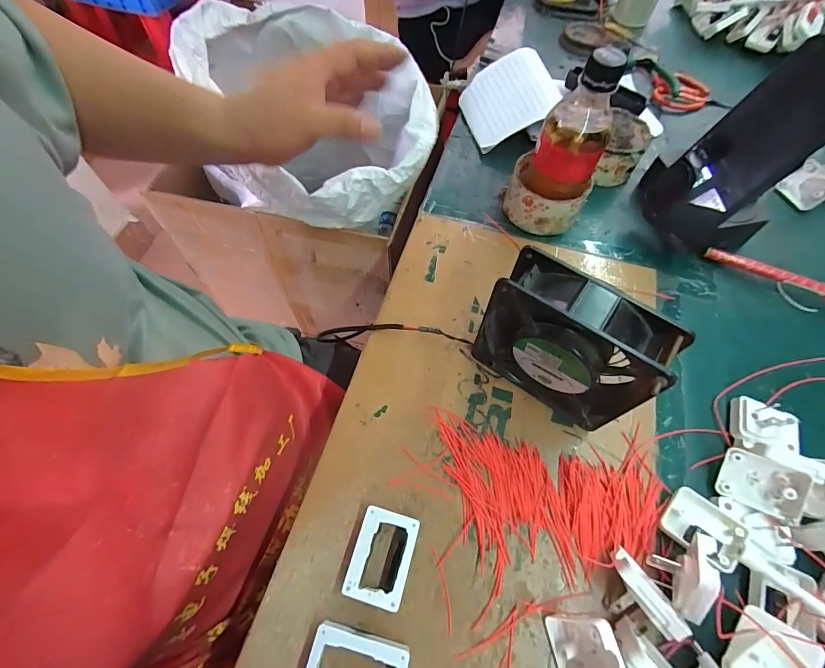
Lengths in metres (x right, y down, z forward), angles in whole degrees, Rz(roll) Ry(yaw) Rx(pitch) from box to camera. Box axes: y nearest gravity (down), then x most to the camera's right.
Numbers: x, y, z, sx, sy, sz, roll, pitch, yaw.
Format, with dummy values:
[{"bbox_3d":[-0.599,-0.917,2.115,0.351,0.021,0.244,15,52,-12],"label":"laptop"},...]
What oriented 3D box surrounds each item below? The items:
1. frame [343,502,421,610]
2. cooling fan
[{"bbox_3d":[-0.021,0.157,0.268,0.040,0.016,0.056,14,63,7],"label":"frame"},{"bbox_3d":[0.112,0.012,0.288,0.117,0.122,0.045,38,68,17],"label":"cooling fan"}]

